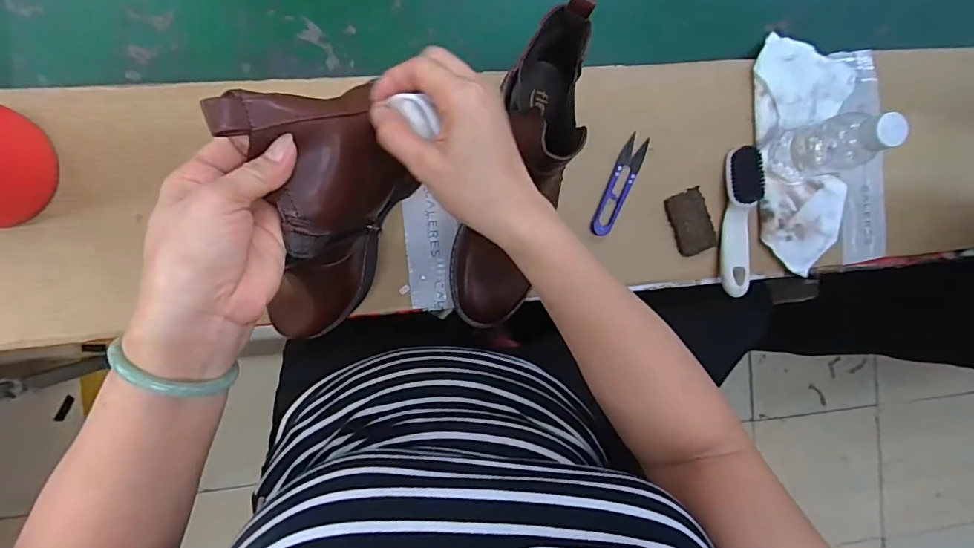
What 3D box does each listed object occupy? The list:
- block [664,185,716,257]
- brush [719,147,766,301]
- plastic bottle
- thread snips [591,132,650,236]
[{"bbox_3d":[0.229,-0.057,0.558,0.041,0.007,0.070,-22,93,-6],"label":"block"},{"bbox_3d":[0.284,-0.058,0.552,0.033,0.026,0.161,2,91,-7],"label":"brush"},{"bbox_3d":[0.357,-0.131,0.509,0.054,0.133,0.055,-2,91,-7],"label":"plastic bottle"},{"bbox_3d":[0.147,-0.098,0.556,0.027,0.006,0.117,25,88,-7],"label":"thread snips"}]

